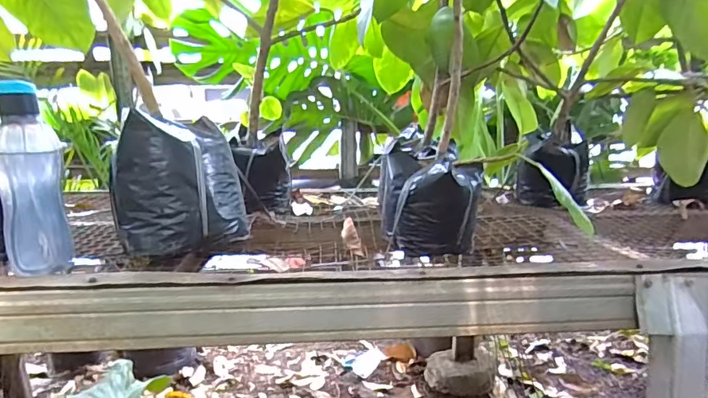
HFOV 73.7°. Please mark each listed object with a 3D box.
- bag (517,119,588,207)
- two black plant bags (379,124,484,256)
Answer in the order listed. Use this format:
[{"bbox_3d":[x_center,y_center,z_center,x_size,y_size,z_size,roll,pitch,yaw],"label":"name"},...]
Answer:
[{"bbox_3d":[0.496,-0.073,1.186,0.170,0.162,0.134,4,9,25],"label":"bag"},{"bbox_3d":[0.126,-0.017,0.787,0.159,0.177,0.150,1,8,6],"label":"two black plant bags"}]

